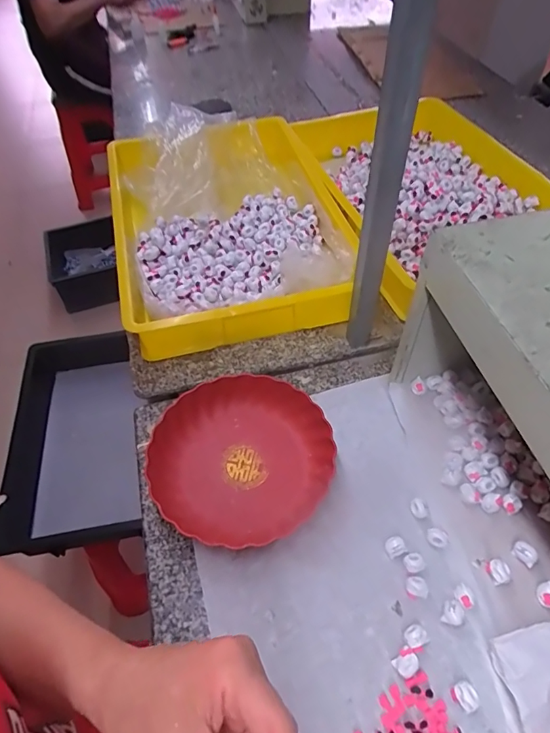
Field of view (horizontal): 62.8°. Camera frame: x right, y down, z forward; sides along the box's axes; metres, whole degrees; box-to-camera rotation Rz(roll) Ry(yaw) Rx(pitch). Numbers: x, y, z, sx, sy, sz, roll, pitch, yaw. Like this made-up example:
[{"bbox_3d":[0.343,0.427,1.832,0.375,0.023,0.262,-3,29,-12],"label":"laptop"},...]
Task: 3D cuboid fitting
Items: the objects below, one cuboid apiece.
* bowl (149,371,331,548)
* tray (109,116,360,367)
[{"bbox_3d":[-0.047,0.121,0.617,0.237,0.042,0.225,-1,52,1],"label":"bowl"},{"bbox_3d":[-0.107,-0.315,0.896,0.404,0.111,0.615,-12,53,-7],"label":"tray"}]

